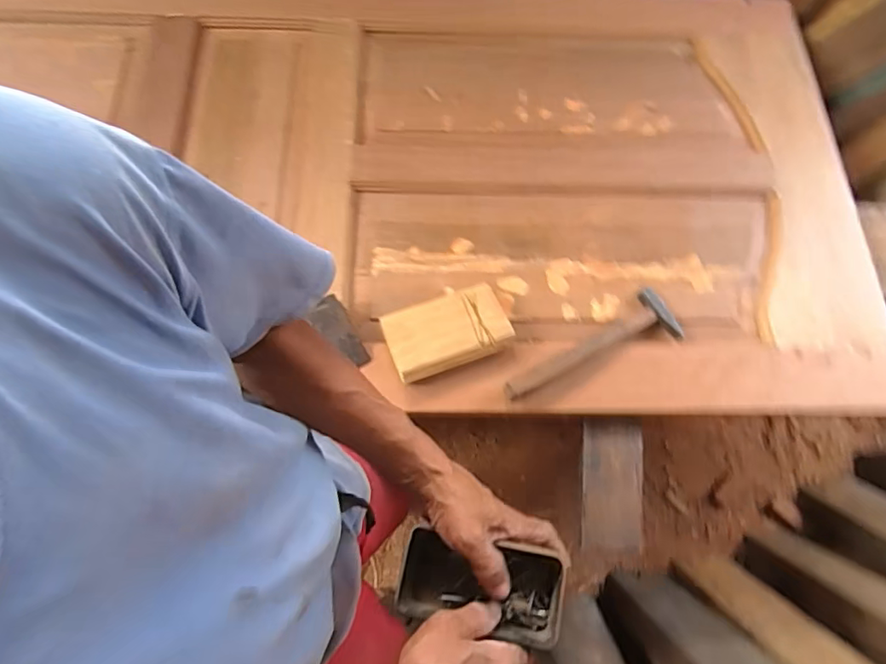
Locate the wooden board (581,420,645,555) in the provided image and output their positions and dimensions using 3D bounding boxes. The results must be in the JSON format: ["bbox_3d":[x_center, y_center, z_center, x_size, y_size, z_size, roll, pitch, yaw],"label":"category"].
[{"bbox_3d":[0.237,0.213,0.778,0.082,0.021,0.182,6,73,0],"label":"wooden board"}]

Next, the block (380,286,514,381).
[{"bbox_3d":[0.005,0.003,0.782,0.165,0.048,0.102,-20,75,-8],"label":"block"}]

